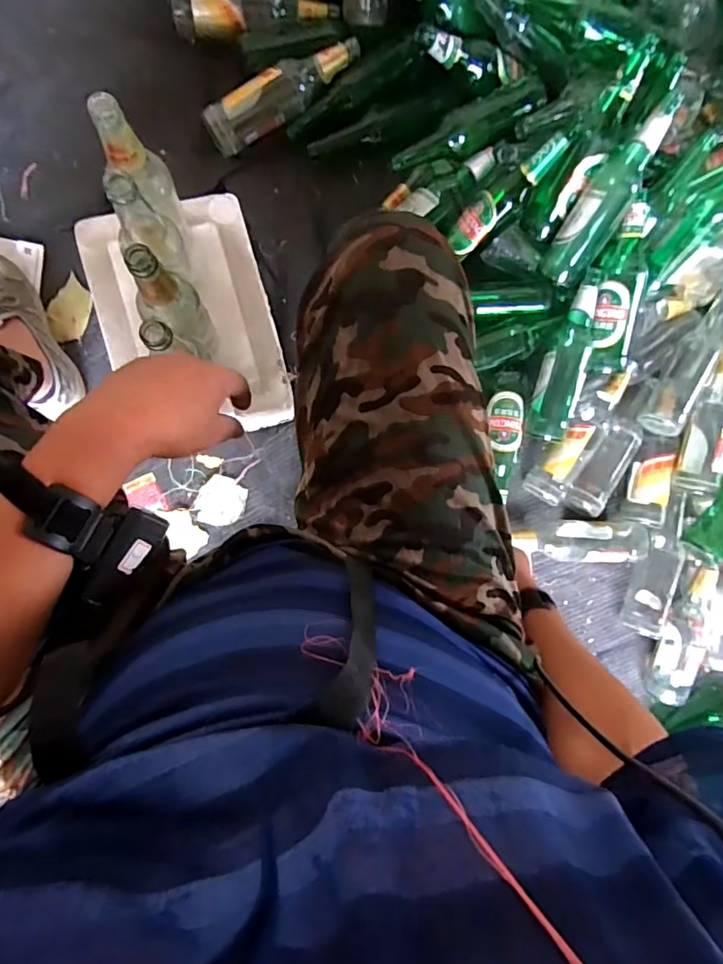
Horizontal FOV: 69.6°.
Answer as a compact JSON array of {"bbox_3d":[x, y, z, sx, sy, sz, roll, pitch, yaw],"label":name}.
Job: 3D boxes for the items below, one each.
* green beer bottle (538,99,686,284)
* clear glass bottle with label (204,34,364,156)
[{"bbox_3d":[0.354,-0.411,0.749,0.070,0.075,0.254,24,123,-8],"label":"green beer bottle"},{"bbox_3d":[-0.122,-0.603,0.811,0.259,0.063,0.064,-31,94,-7],"label":"clear glass bottle with label"}]

